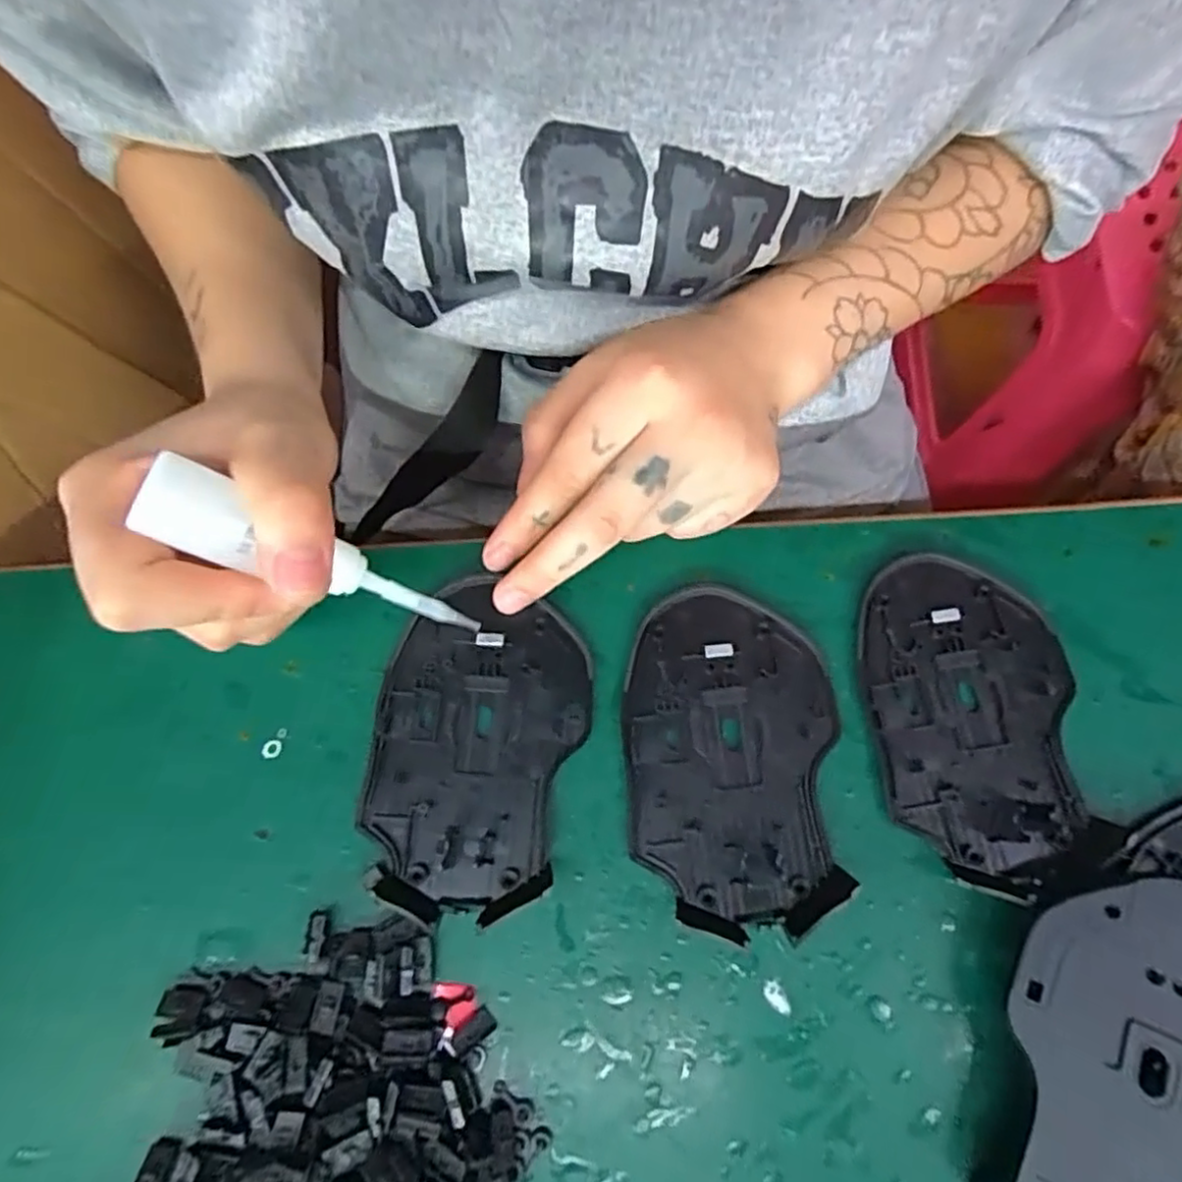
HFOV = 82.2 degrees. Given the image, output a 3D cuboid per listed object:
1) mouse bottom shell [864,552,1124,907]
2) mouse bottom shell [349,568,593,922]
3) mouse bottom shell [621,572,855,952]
[{"bbox_3d":[0.136,0.042,0.239,0.070,0.011,0.113,-4,72,-2],"label":"mouse bottom shell"},{"bbox_3d":[-0.042,0.052,0.237,0.072,0.008,0.107,13,73,4],"label":"mouse bottom shell"},{"bbox_3d":[0.048,0.054,0.235,0.072,0.012,0.112,5,72,1],"label":"mouse bottom shell"}]

